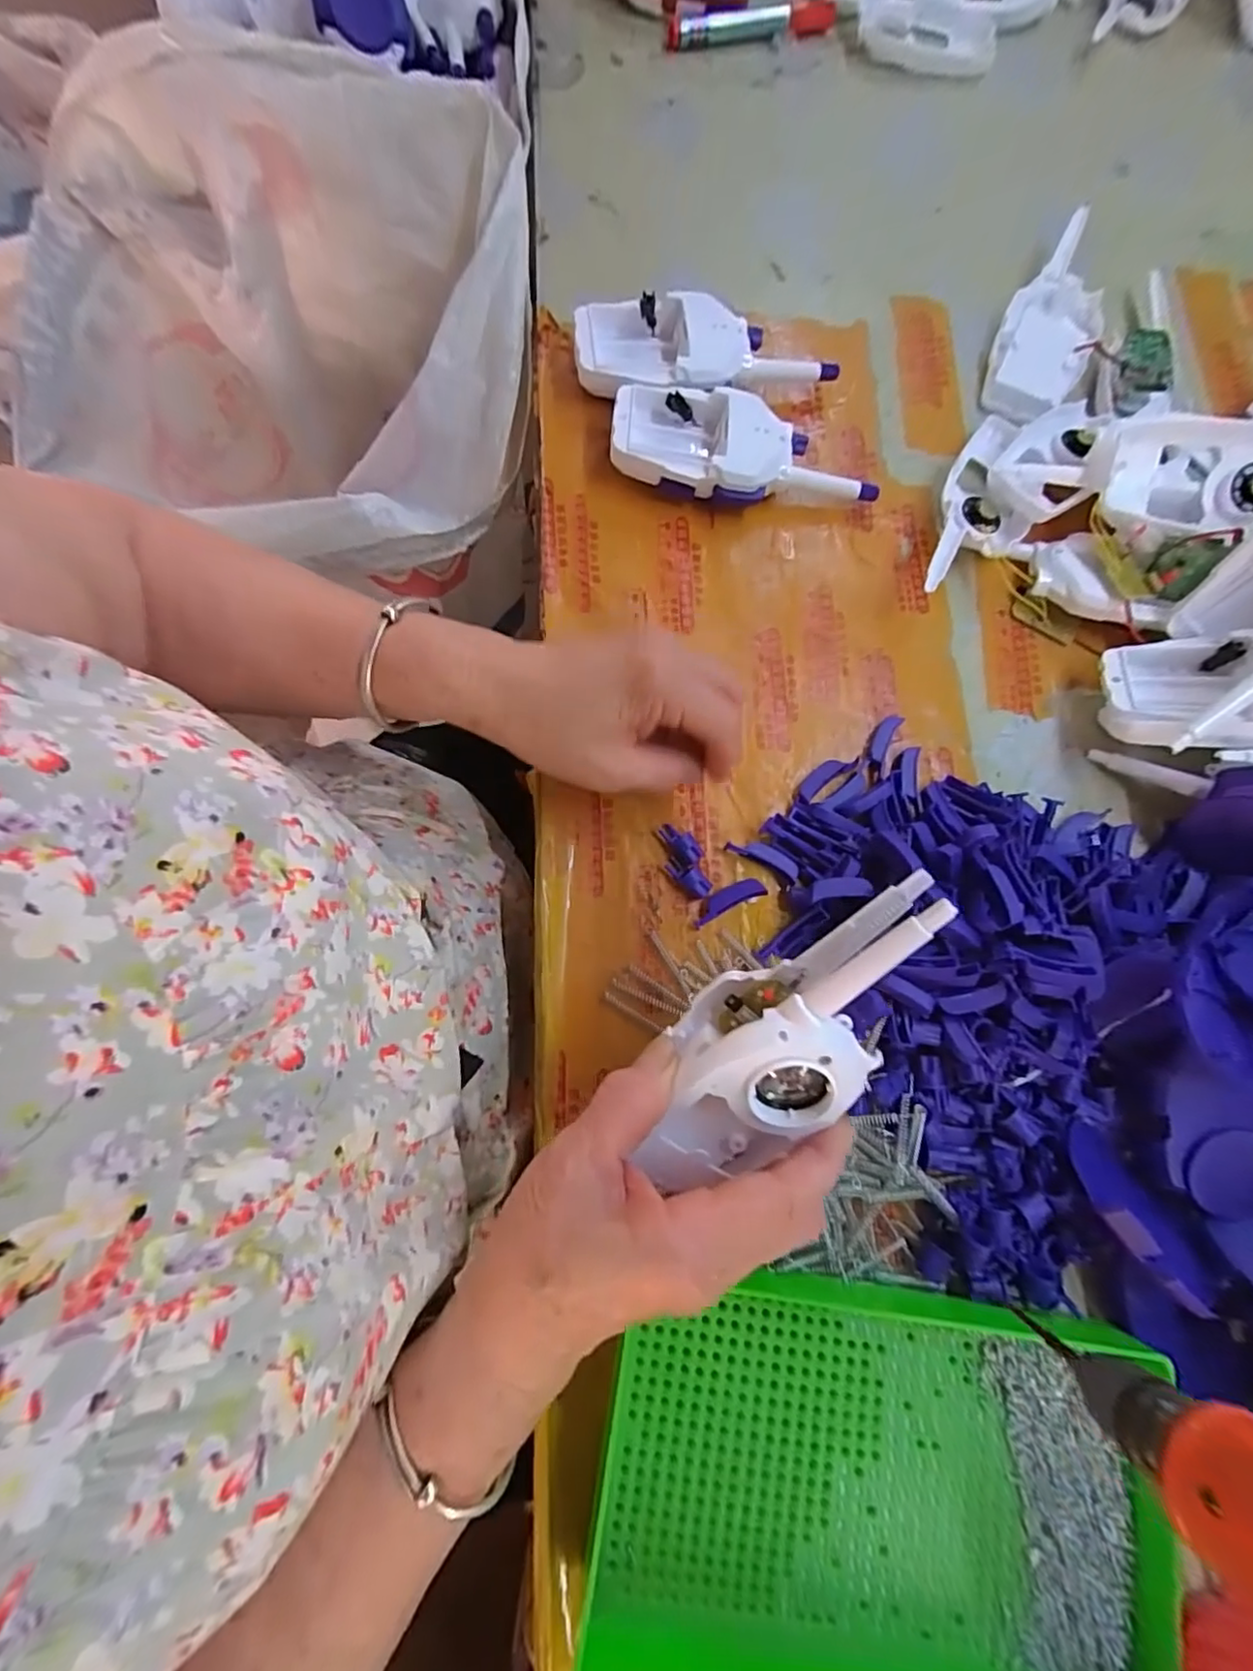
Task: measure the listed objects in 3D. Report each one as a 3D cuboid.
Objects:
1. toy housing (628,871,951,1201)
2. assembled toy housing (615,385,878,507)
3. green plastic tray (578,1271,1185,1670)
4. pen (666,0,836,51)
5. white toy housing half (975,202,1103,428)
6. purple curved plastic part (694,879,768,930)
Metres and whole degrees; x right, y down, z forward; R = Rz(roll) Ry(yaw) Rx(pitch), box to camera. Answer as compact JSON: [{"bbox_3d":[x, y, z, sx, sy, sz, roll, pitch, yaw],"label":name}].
[{"bbox_3d":[0.060,0.076,0.227,0.062,0.029,0.148,37,108,8],"label":"toy housing"},{"bbox_3d":[0.075,-0.236,0.380,0.169,0.037,0.062,9,76,0],"label":"assembled toy housing"},{"bbox_3d":[0.112,0.286,0.262,0.240,0.034,0.145,5,77,1],"label":"green plastic tray"},{"bbox_3d":[0.098,-0.631,0.469,0.131,0.013,0.015,-15,81,-6],"label":"pen"},{"bbox_3d":[0.295,-0.353,0.419,0.062,0.022,0.163,30,79,2],"label":"white toy housing half"},{"bbox_3d":[0.055,0.036,0.332,0.042,0.009,0.013,-25,82,-8],"label":"purple curved plastic part"}]

